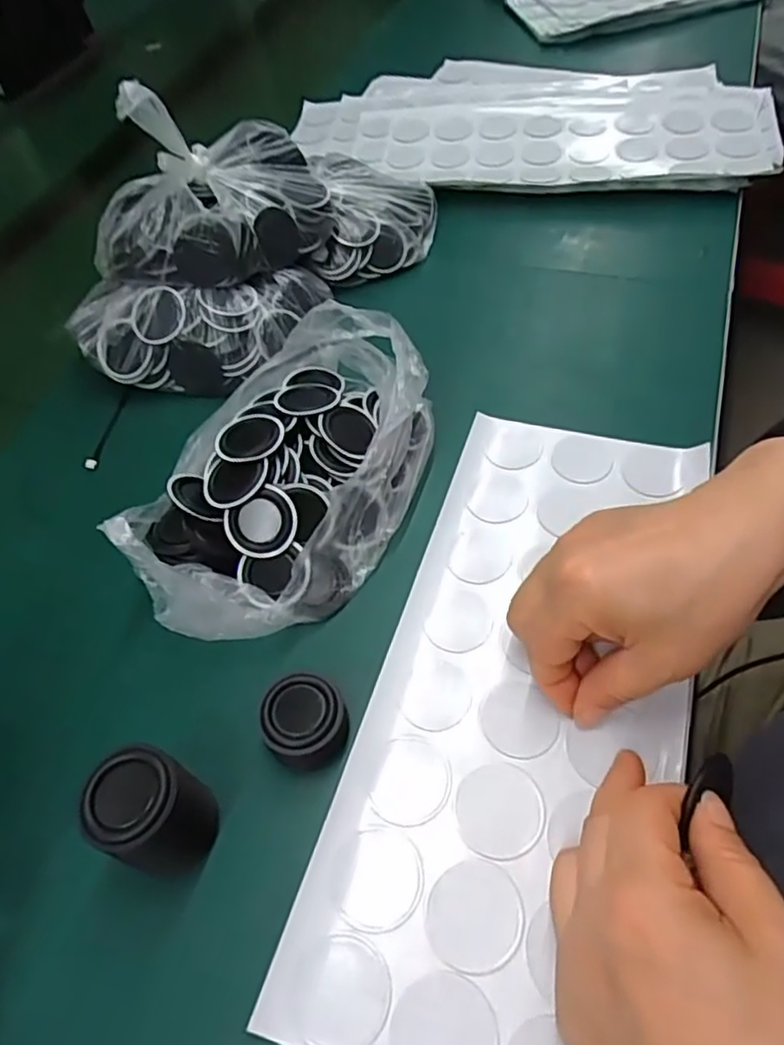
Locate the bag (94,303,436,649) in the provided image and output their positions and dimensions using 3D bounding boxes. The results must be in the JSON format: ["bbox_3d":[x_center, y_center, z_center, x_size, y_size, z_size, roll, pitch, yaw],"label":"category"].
[{"bbox_3d":[-0.060,-0.028,0.358,0.129,0.070,0.196,14,57,14],"label":"bag"}]

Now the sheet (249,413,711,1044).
[{"bbox_3d":[0.064,0.077,0.317,0.139,0.008,0.327,13,57,15],"label":"sheet"}]

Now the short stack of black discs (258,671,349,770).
[{"bbox_3d":[-0.039,0.094,0.302,0.037,0.026,0.042,-23,56,-12],"label":"short stack of black discs"}]

